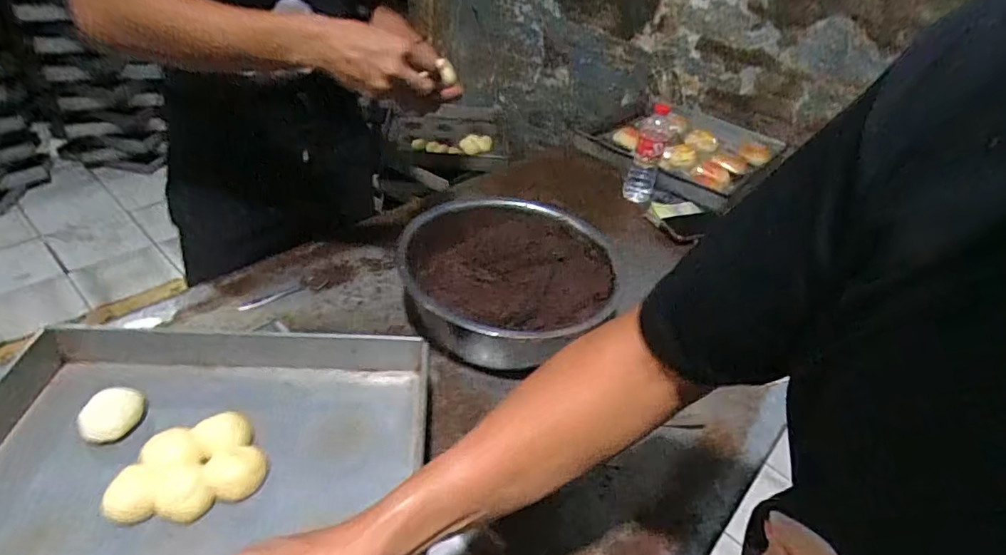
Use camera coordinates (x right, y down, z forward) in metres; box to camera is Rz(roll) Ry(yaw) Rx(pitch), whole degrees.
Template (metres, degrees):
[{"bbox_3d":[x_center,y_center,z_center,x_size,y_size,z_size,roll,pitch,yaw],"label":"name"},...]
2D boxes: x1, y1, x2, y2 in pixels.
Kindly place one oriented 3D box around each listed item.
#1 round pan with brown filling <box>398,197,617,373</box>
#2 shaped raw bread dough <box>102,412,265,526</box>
[{"bbox_3d":[0.003,0.007,0.848,0.318,0.099,0.347,5,39,-4],"label":"round pan with brown filling"},{"bbox_3d":[-0.327,0.198,0.548,0.137,0.033,0.087,-17,45,-28],"label":"shaped raw bread dough"}]

